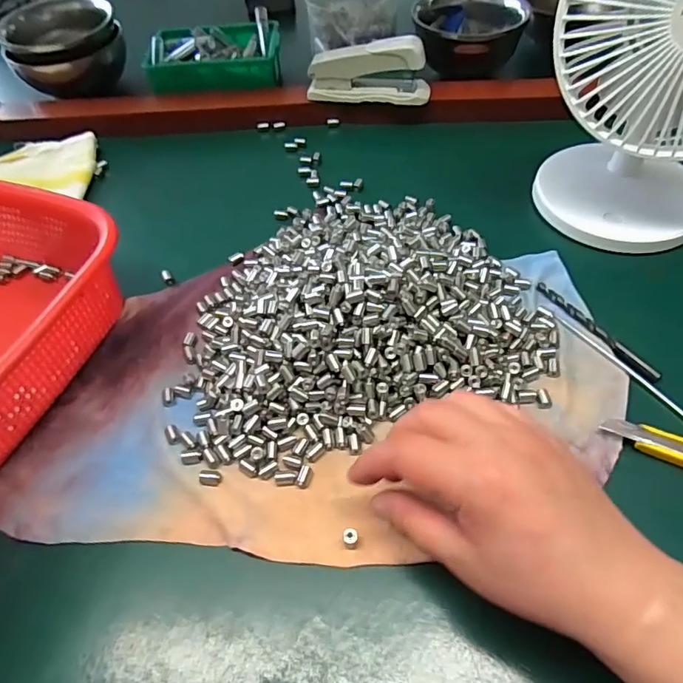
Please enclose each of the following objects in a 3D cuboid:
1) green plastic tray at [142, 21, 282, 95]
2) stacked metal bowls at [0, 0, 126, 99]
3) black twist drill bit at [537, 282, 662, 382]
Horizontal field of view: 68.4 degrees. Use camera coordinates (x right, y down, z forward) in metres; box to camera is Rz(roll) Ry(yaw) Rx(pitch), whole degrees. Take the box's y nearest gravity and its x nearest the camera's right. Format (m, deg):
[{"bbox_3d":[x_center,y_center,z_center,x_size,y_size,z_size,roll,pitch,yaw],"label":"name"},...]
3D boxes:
[{"bbox_3d":[-0.143,-0.322,0.579,0.147,0.048,0.092,-5,53,0],"label":"green plastic tray"},{"bbox_3d":[-0.324,-0.346,0.595,0.125,0.075,0.125,-2,53,2],"label":"stacked metal bowls"},{"bbox_3d":[0.178,-0.010,0.353,0.008,0.006,0.102,-27,56,-16],"label":"black twist drill bit"}]

